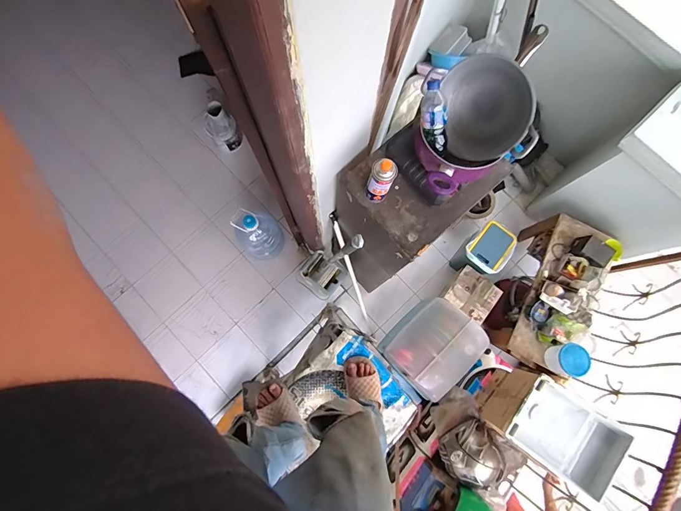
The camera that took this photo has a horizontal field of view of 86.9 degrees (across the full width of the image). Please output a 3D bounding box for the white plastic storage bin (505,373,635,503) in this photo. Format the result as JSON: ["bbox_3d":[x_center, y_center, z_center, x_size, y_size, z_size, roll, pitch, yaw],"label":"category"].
[{"bbox_3d":[0.804,0.634,1.272,0.326,0.109,0.271,37,81,5],"label":"white plastic storage bin"}]

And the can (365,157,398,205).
[{"bbox_3d":[0.111,-0.201,1.006,0.065,0.179,0.061,0,80,-1],"label":"can"}]

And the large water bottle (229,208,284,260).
[{"bbox_3d":[-0.422,-0.114,1.914,0.218,0.419,0.241,39,81,6],"label":"large water bottle"}]

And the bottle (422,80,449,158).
[{"bbox_3d":[0.244,-0.356,0.946,0.060,0.055,0.182,-12,109,-3],"label":"bottle"}]

